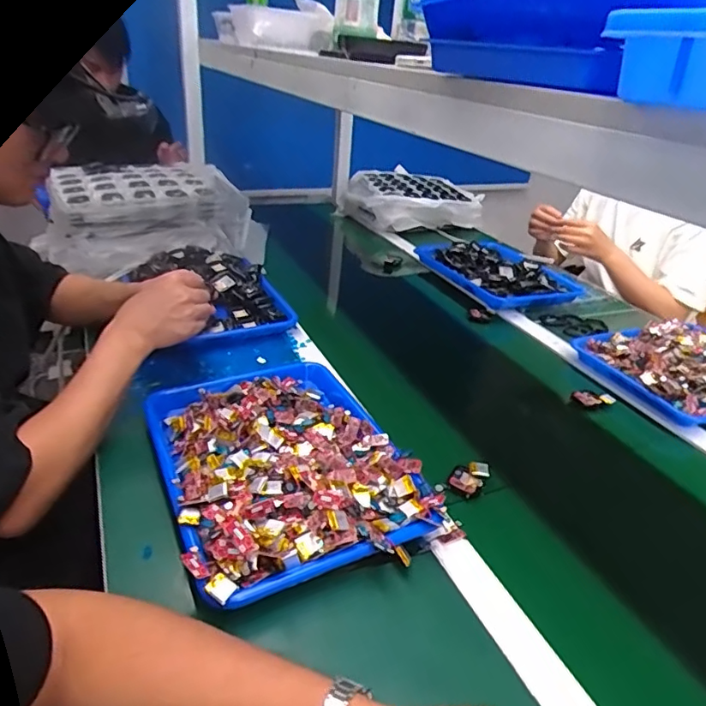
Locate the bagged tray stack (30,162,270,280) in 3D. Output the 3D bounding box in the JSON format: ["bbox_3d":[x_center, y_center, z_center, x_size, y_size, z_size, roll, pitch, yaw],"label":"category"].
[{"bbox_3d":[-0.438,-0.297,1.155,0.401,0.165,0.254,-6,31,-18],"label":"bagged tray stack"}]

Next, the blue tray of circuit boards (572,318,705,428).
[{"bbox_3d":[0.553,0.020,0.872,0.300,0.042,0.235,-8,32,-21],"label":"blue tray of circuit boards"}]

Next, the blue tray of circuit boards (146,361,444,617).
[{"bbox_3d":[-0.081,0.113,0.609,0.253,0.065,0.331,-10,33,-24],"label":"blue tray of circuit boards"}]

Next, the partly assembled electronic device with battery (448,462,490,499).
[{"bbox_3d":[0.137,0.144,0.629,0.033,0.017,0.056,23,35,29],"label":"partly assembled electronic device with battery"}]

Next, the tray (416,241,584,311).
[{"bbox_3d":[0.320,-0.178,1.180,0.258,0.044,0.314,-7,32,-20],"label":"tray"}]

